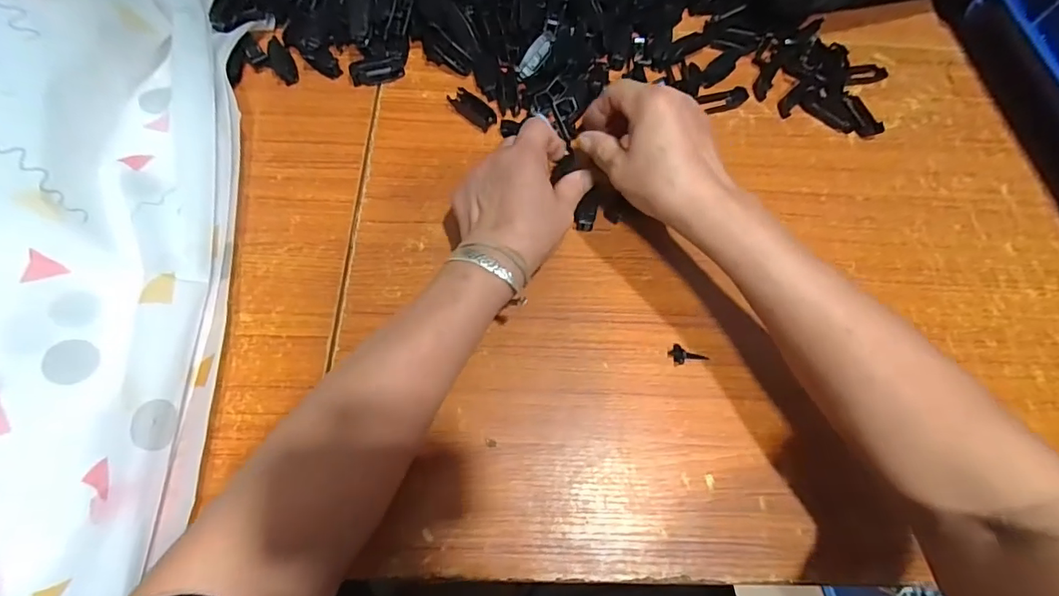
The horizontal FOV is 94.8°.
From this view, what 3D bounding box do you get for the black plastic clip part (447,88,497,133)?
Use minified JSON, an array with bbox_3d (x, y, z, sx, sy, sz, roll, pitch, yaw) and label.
[{"bbox_3d":[-0.052,-0.175,0.452,0.047,0.013,0.020,36,71,11],"label":"black plastic clip part"}]

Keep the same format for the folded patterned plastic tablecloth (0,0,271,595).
[{"bbox_3d":[-0.340,-0.033,0.339,0.229,0.096,0.599,2,68,-2],"label":"folded patterned plastic tablecloth"}]

